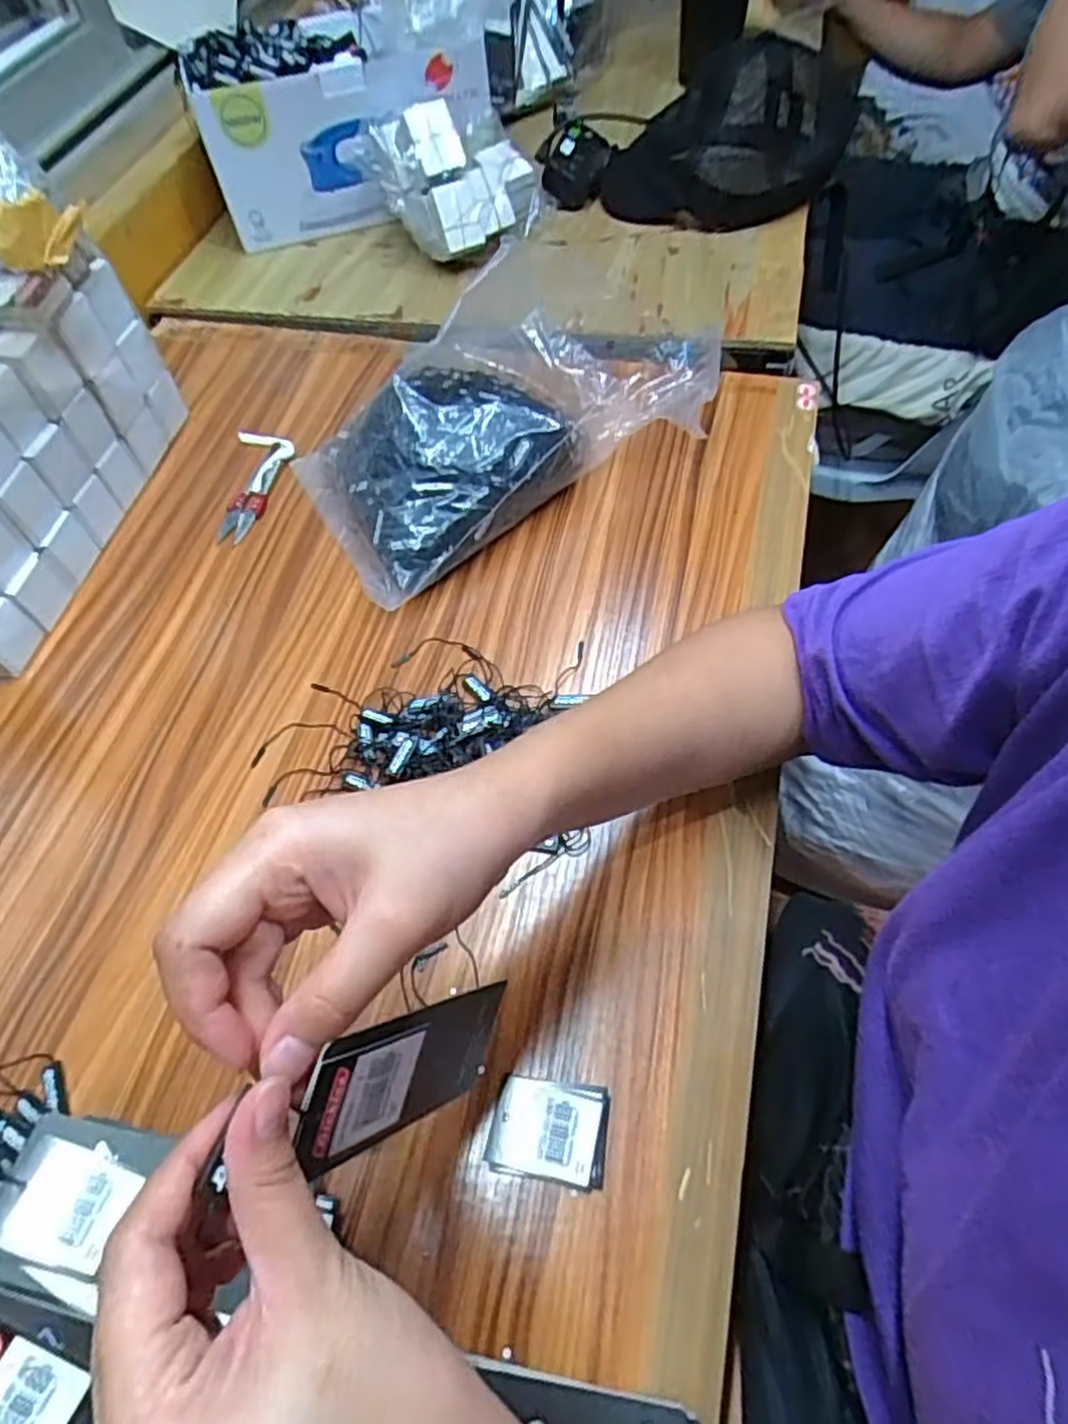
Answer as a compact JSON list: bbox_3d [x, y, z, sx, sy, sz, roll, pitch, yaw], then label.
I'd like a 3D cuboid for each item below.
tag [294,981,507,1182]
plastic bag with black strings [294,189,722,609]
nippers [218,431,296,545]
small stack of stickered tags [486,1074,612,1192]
[{"bbox_3d":[-0.042,0.122,0.252,0.004,0.089,0.046,18,96,34],"label":"tag"},{"bbox_3d":[-0.013,-0.224,0.547,0.320,0.095,0.158,-32,62,-15],"label":"plastic bag with black strings"},{"bbox_3d":[-0.216,-0.179,0.583,0.045,0.014,0.110,-2,58,3],"label":"nippers"},{"bbox_3d":[0.007,0.194,0.347,0.053,0.004,0.042,6,59,7],"label":"small stack of stickered tags"}]

